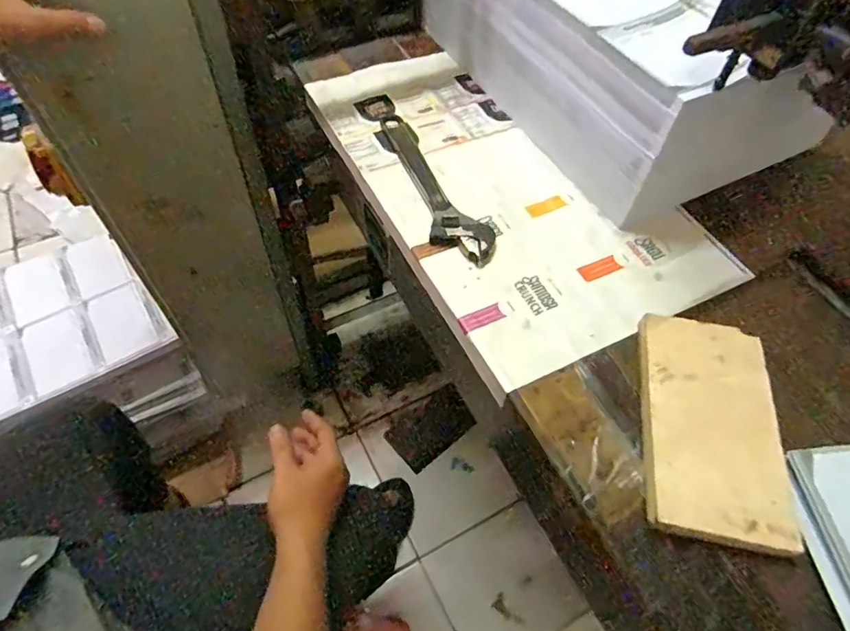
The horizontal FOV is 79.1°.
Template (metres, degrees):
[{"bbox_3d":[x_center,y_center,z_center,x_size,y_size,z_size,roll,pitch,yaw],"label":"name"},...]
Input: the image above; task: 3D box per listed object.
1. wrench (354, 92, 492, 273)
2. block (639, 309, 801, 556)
[{"bbox_3d":[-0.010,-0.165,0.587,0.058,0.013,0.297,-22,60,-17],"label":"wrench"},{"bbox_3d":[0.230,0.086,0.415,0.101,0.017,0.184,9,56,3],"label":"block"}]

